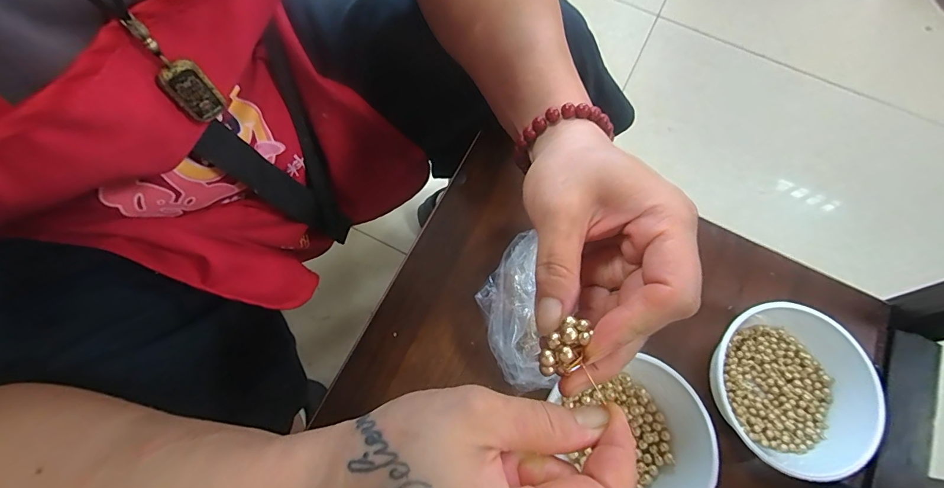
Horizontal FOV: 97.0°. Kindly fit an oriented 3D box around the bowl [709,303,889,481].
[{"bbox_3d":[0.228,0.105,0.310,0.113,0.045,0.110,1,71,-2],"label":"bowl"}]

